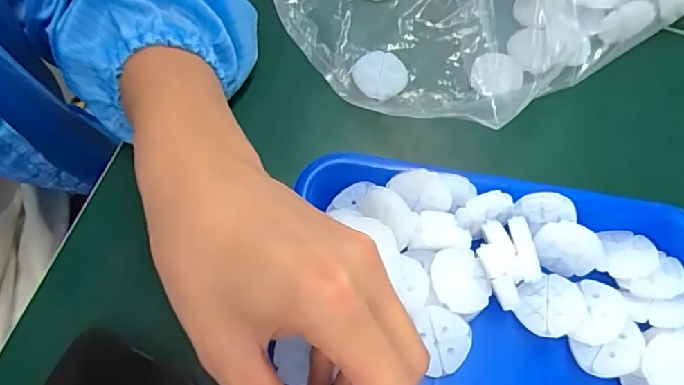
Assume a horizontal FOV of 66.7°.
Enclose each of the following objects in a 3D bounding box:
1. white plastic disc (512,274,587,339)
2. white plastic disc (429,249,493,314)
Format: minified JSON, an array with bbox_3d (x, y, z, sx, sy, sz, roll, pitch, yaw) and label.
[{"bbox_3d":[0.113,0.062,0.284,0.038,0.009,0.032,-9,67,-8],"label":"white plastic disc"},{"bbox_3d":[0.064,0.048,0.281,0.031,0.007,0.034,1,66,-3],"label":"white plastic disc"}]

